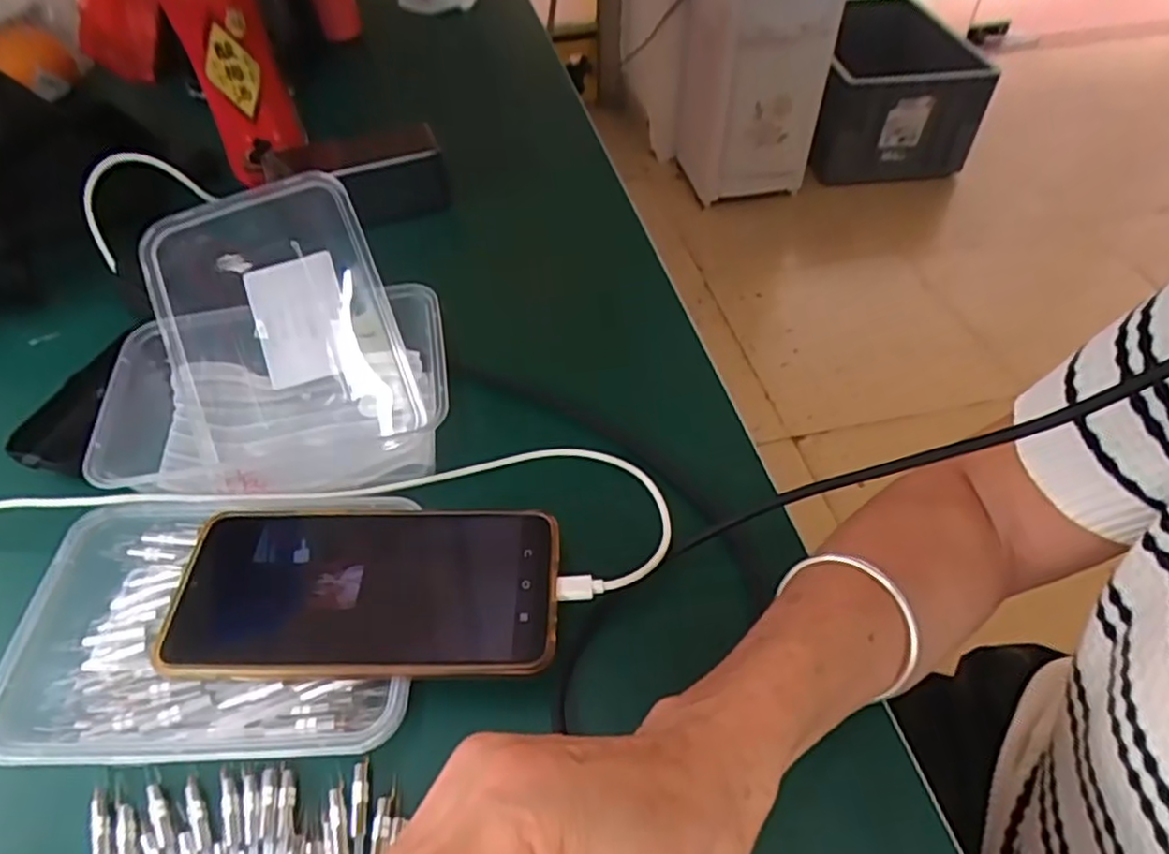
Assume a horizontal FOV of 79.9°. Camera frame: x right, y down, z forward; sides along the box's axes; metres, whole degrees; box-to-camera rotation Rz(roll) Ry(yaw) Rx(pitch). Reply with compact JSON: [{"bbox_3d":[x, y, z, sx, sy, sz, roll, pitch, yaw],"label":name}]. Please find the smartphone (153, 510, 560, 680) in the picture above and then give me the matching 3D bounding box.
[{"bbox_3d":[-0.095,0.070,0.307,0.164,0.006,0.079,0,49,1],"label":"smartphone"}]

